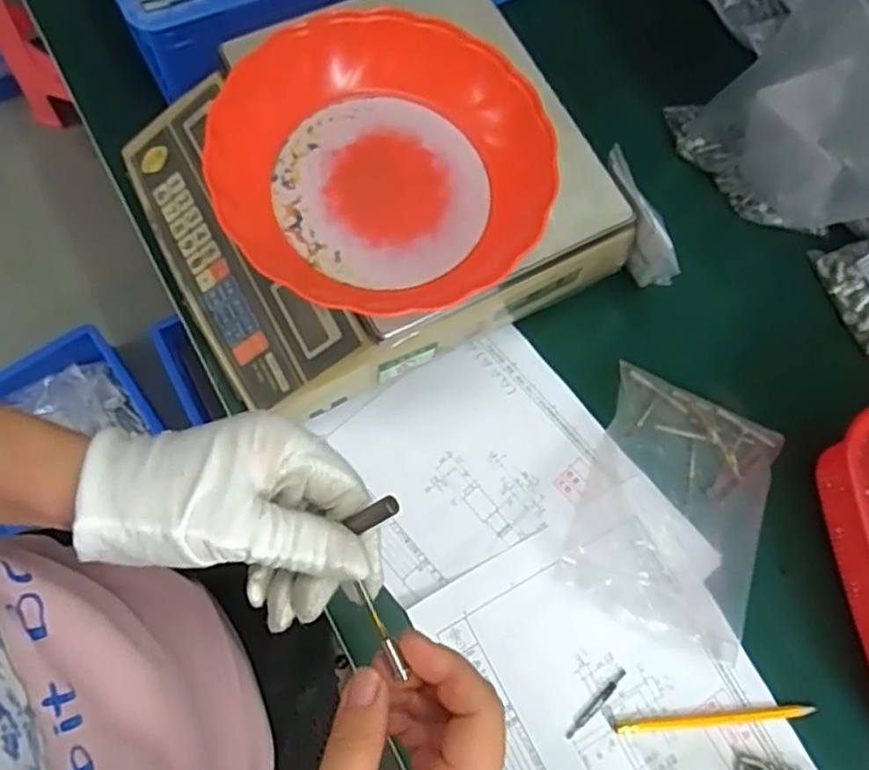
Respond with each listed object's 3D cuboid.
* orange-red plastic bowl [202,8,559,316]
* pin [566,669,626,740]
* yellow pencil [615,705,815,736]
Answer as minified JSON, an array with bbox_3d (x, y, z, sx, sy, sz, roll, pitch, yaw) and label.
[{"bbox_3d":[-0.029,-0.149,0.453,0.206,0.060,0.191,1,75,-5],"label":"orange-red plastic bowl"},{"bbox_3d":[0.118,0.233,0.498,0.063,0.004,0.007,-41,82,-14],"label":"pin"},{"bbox_3d":[0.205,0.245,0.499,0.145,0.004,0.009,-3,75,-6],"label":"yellow pencil"}]

